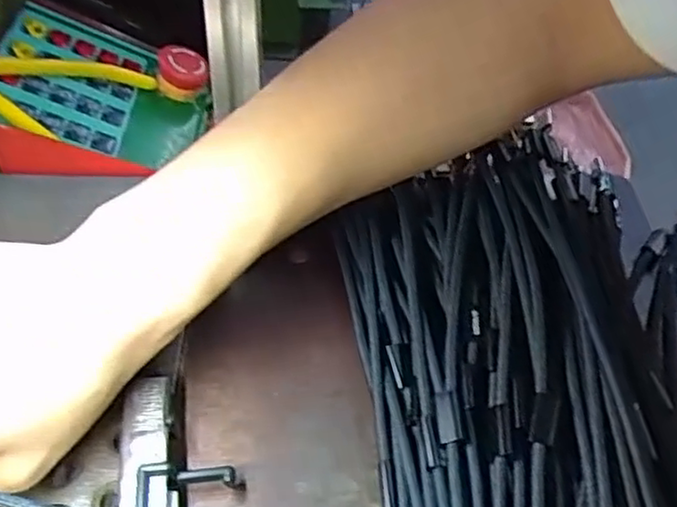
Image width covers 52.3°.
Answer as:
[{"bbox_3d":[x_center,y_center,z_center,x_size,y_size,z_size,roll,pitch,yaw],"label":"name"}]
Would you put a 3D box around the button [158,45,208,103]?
[{"bbox_3d":[-0.112,-0.132,0.499,0.034,0.030,0.030,-1,47,-3],"label":"button"}]

